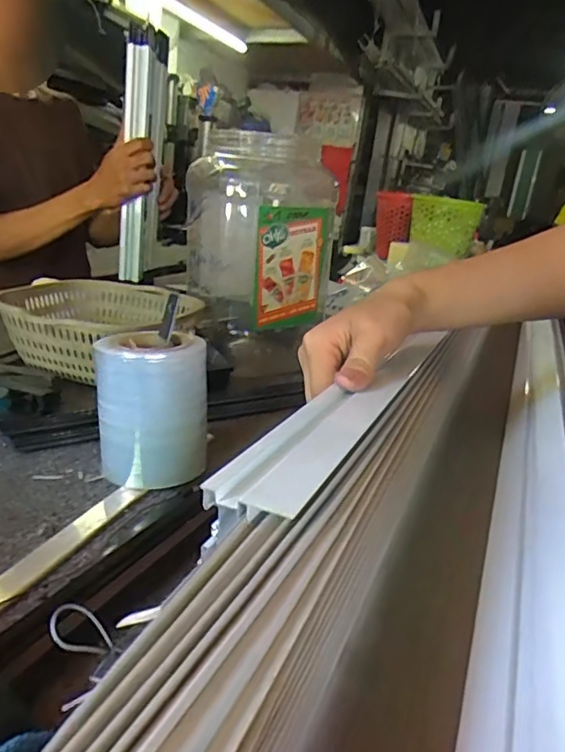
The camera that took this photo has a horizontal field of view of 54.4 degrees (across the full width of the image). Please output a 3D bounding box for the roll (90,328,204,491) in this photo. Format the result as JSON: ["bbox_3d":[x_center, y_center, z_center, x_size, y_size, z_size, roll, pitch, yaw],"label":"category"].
[{"bbox_3d":[-0.099,0.024,0.407,0.073,0.104,0.071,7,18,-2],"label":"roll"}]

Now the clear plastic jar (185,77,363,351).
[{"bbox_3d":[-0.029,-0.166,0.661,0.169,0.203,0.160,5,18,-6],"label":"clear plastic jar"}]

